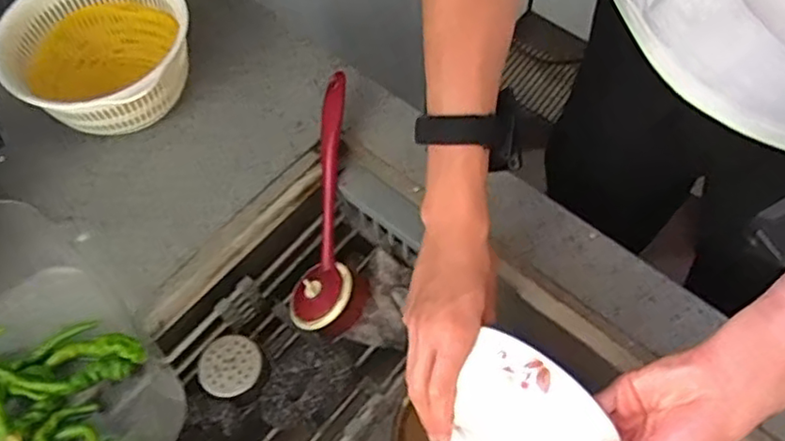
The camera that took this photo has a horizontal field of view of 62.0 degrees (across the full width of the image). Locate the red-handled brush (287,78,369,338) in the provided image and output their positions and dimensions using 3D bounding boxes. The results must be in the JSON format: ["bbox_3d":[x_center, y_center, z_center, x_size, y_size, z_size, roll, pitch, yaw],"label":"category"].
[{"bbox_3d":[-0.069,-0.018,0.696,0.077,0.051,0.269,0,83,-1],"label":"red-handled brush"}]

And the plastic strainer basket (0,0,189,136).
[{"bbox_3d":[-0.310,-0.166,0.705,0.191,0.116,0.187,-18,63,-8],"label":"plastic strainer basket"}]

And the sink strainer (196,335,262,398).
[{"bbox_3d":[-0.161,0.143,0.646,0.061,0.006,0.059,-1,62,1],"label":"sink strainer"}]

